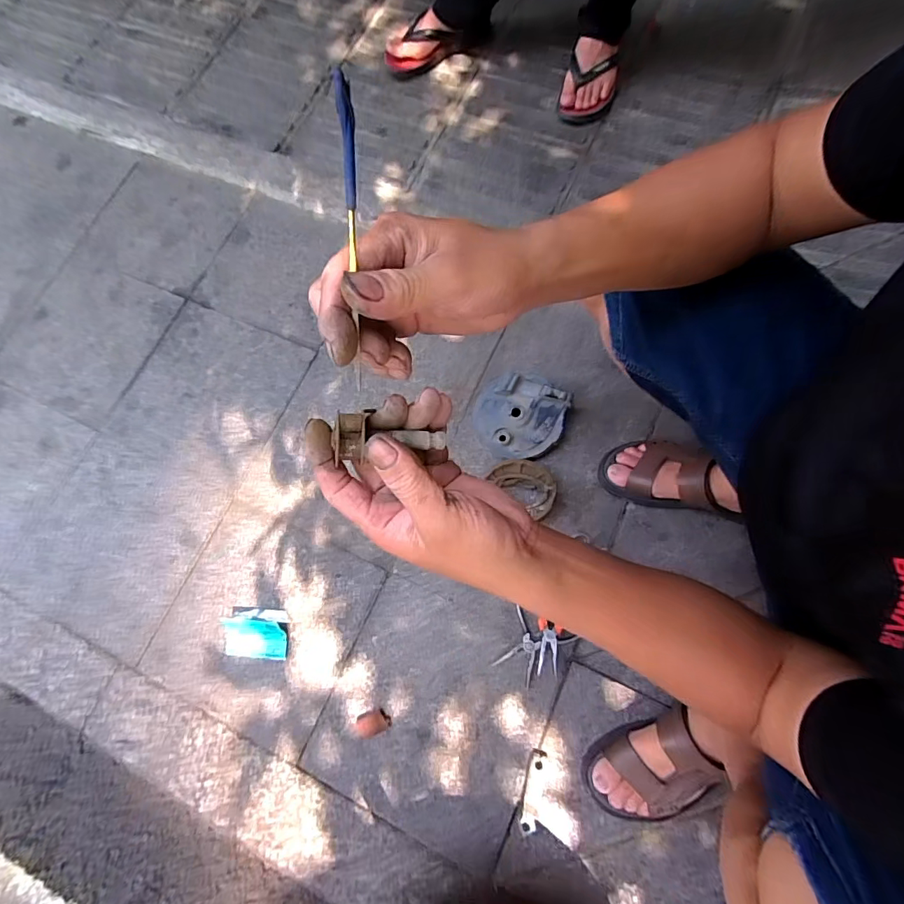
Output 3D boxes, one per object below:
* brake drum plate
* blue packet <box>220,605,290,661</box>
[{"bbox_3d":[0.110,-0.059,0.757,0.146,0.034,0.138,0,90,11],"label":"brake drum plate"},{"bbox_3d":[-0.306,0.280,0.715,0.099,0.029,0.072,3,75,2],"label":"blue packet"}]

